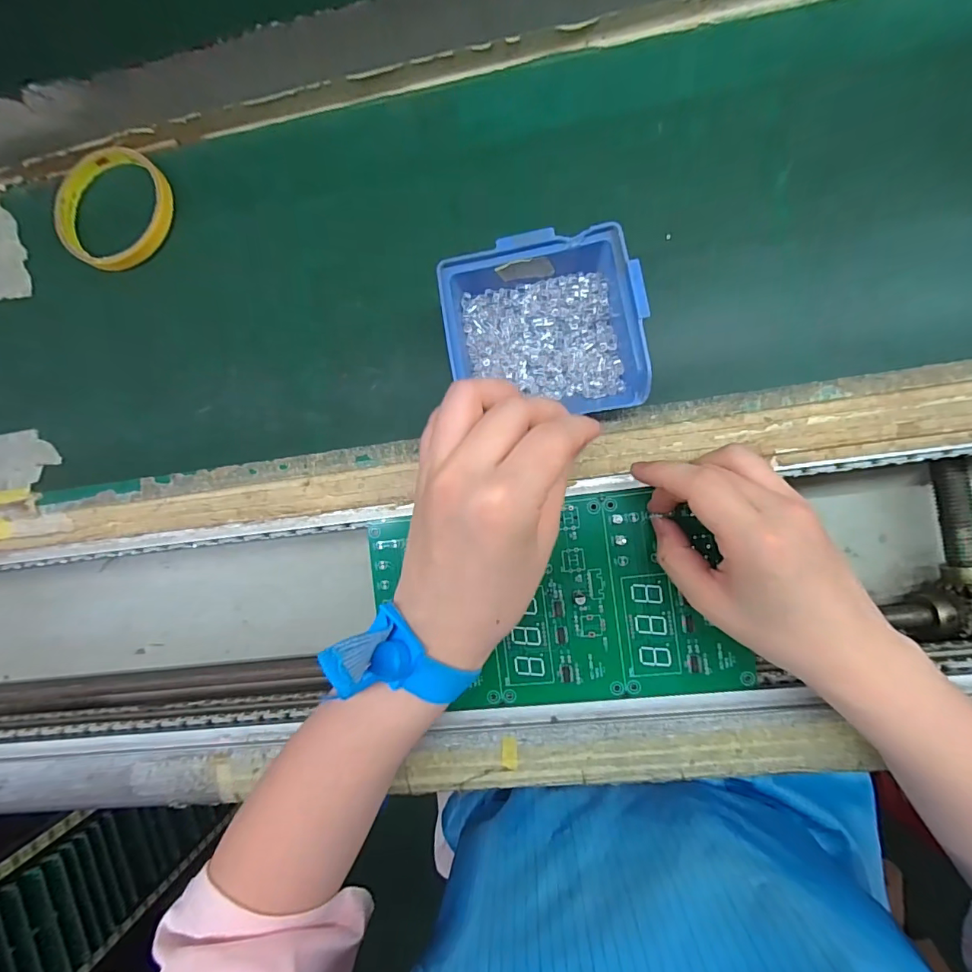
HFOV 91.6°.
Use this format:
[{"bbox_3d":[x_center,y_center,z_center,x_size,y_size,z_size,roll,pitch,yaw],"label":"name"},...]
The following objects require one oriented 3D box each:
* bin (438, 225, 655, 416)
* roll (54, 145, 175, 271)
[{"bbox_3d":[0.033,-0.086,0.272,0.102,0.050,0.092,-8,88,7],"label":"bin"},{"bbox_3d":[-0.265,-0.198,0.336,0.080,0.015,0.083,0,89,8],"label":"roll"}]

